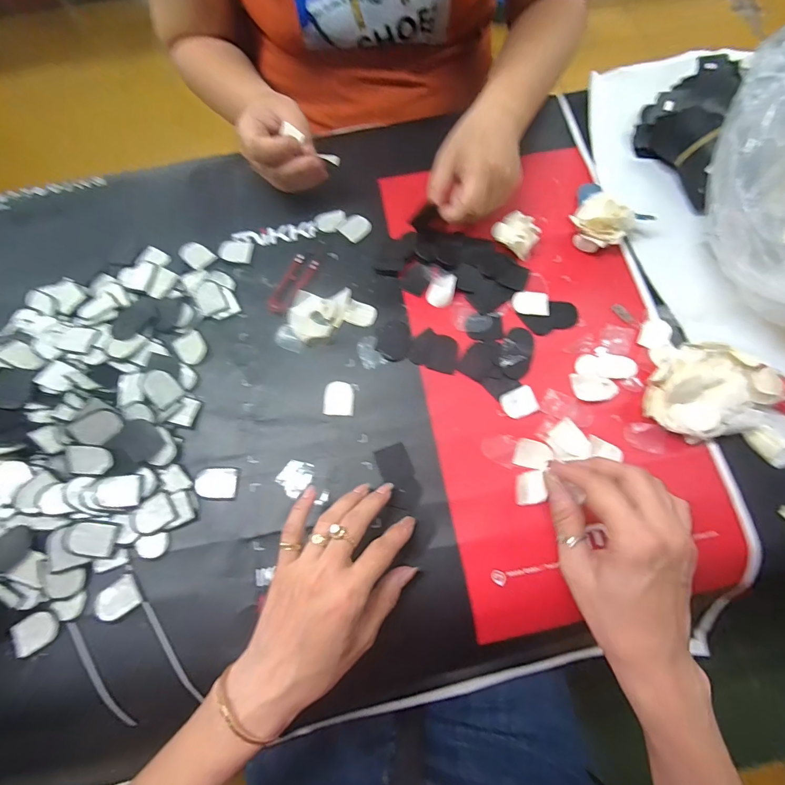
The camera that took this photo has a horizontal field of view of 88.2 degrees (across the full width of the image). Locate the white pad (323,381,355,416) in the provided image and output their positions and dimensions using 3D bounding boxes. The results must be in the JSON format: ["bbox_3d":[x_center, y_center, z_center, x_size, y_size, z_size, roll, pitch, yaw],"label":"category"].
[{"bbox_3d":[-0.047,0.005,0.359,0.027,0.004,0.031,3,73,2],"label":"white pad"}]

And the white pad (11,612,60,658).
[{"bbox_3d":[-0.269,0.181,0.306,0.031,0.005,0.026,-32,75,-8],"label":"white pad"}]

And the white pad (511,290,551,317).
[{"bbox_3d":[0.130,-0.084,0.380,0.034,0.004,0.024,4,73,3],"label":"white pad"}]

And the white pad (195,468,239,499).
[{"bbox_3d":[-0.146,0.076,0.337,0.032,0.004,0.025,0,73,1],"label":"white pad"}]

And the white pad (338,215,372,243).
[{"bbox_3d":[-0.037,-0.168,0.415,0.026,0.004,0.030,41,78,13],"label":"white pad"}]

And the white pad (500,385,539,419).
[{"bbox_3d":[0.110,0.009,0.351,0.029,0.004,0.026,-23,74,-6],"label":"white pad"}]

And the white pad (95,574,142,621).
[{"bbox_3d":[-0.211,0.159,0.310,0.029,0.005,0.024,-36,75,-9],"label":"white pad"}]

